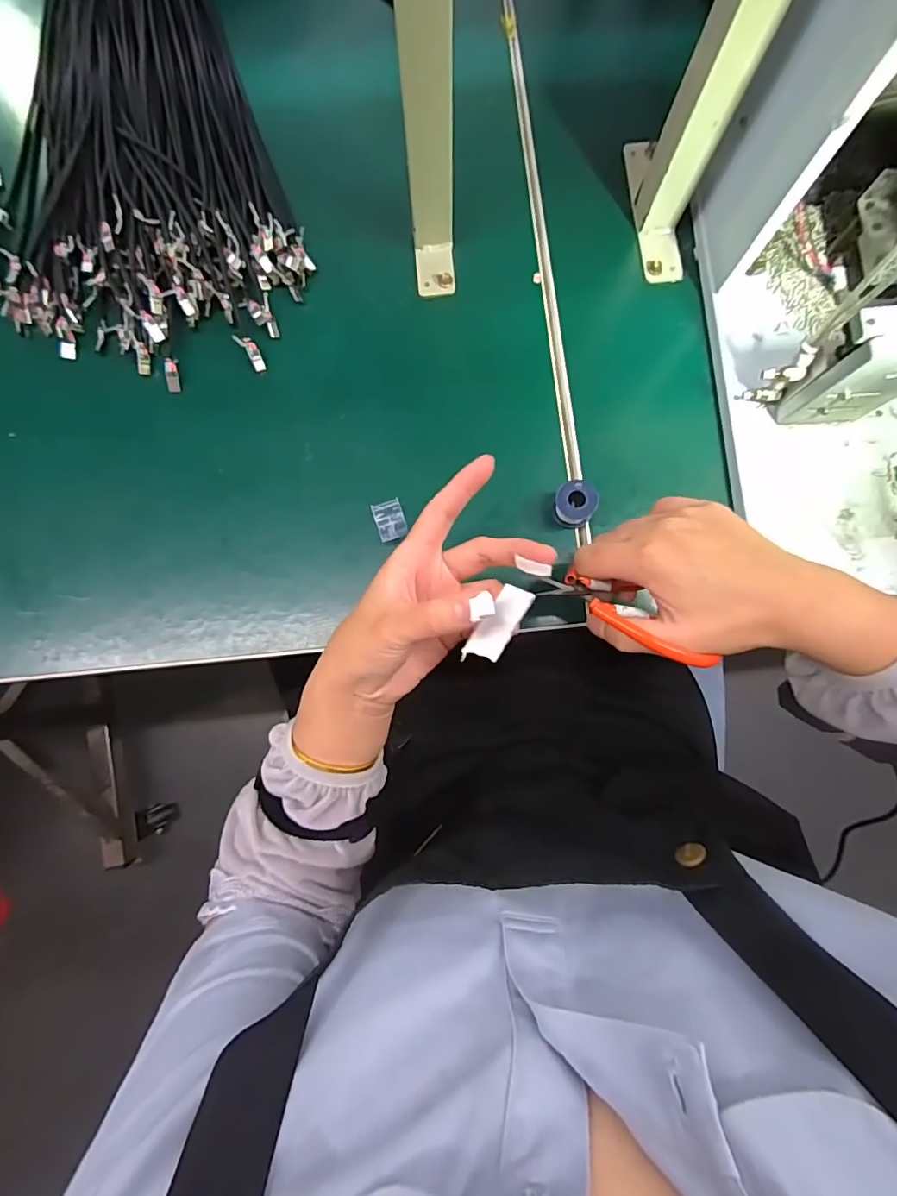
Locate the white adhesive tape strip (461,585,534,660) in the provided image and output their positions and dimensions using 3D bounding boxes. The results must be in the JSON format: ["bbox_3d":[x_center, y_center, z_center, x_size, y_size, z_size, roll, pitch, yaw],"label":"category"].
[{"bbox_3d":[0.026,0.015,0.267,0.021,0.004,0.047,37,99,40],"label":"white adhesive tape strip"}]

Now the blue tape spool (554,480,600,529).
[{"bbox_3d":[0.091,-0.068,0.369,0.027,0.030,0.028,0,82,-1],"label":"blue tape spool"}]

